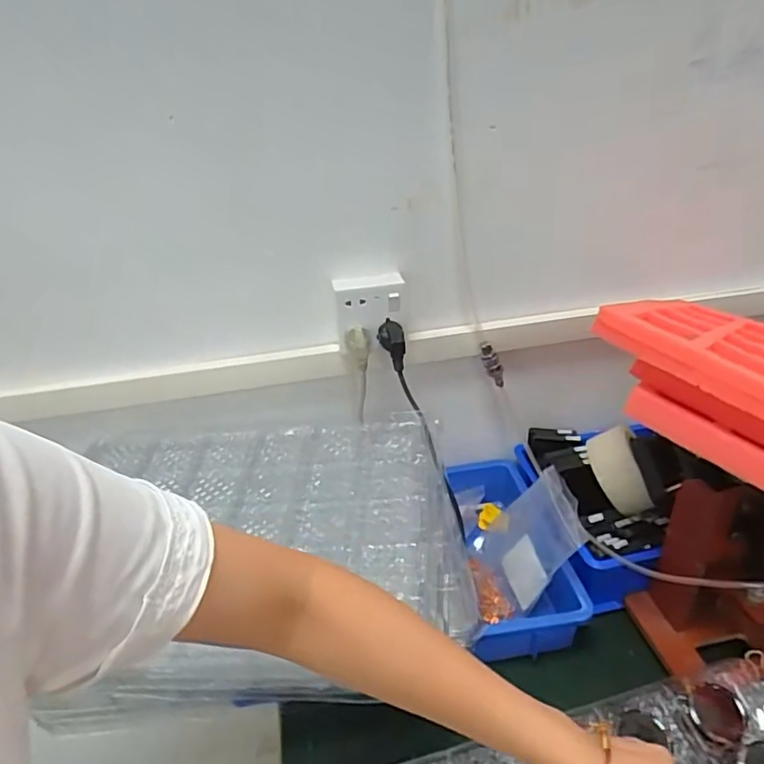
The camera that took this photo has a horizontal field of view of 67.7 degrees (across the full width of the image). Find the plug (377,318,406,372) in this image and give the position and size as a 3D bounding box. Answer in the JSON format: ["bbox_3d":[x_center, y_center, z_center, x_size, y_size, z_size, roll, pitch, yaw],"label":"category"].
[{"bbox_3d":[0.014,-0.044,0.685,0.026,0.063,0.027,-17,3,-20],"label":"plug"}]

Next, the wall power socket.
[{"bbox_3d":[-0.014,-0.087,0.683,0.084,0.075,0.042,-4,31,1],"label":"wall power socket"}]

